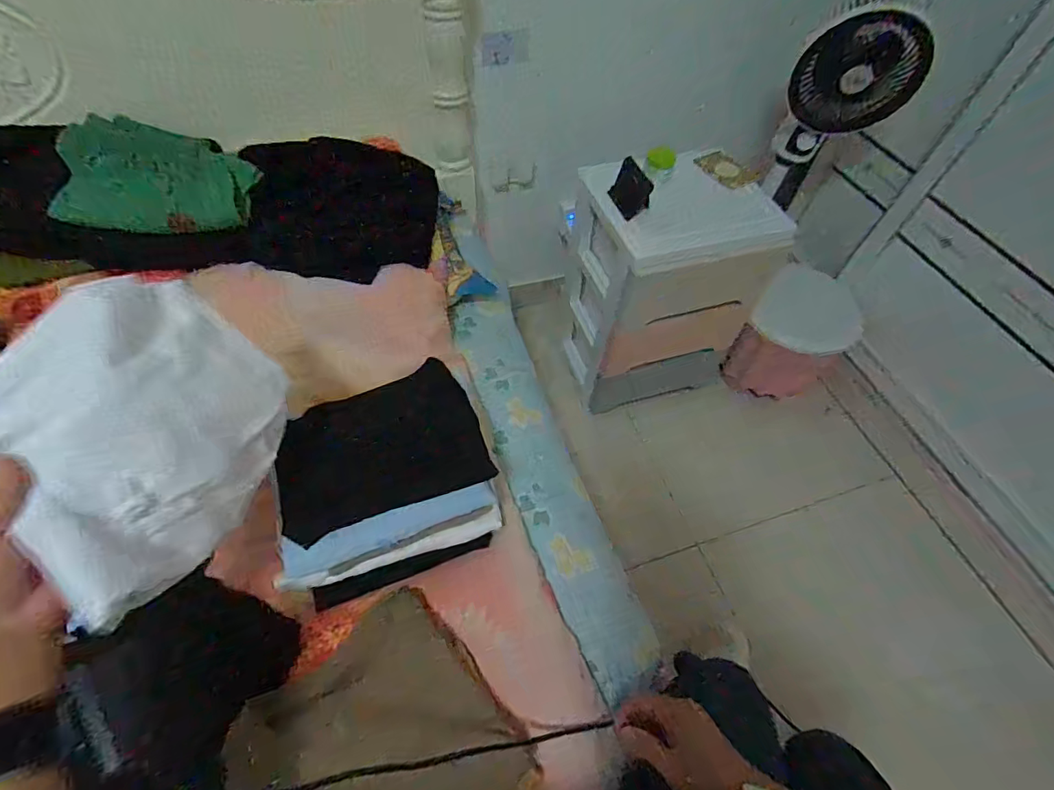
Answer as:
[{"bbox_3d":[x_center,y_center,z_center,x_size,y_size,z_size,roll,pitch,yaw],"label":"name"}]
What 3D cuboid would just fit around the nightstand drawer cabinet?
[{"bbox_3d":[0.320,-0.259,1.184,0.380,0.461,0.285,-8,57,-9],"label":"nightstand drawer cabinet"}]

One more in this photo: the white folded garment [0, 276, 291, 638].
[{"bbox_3d":[-0.304,0.024,0.394,0.045,0.205,0.247,-25,26,28],"label":"white folded garment"}]

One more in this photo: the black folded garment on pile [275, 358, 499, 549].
[{"bbox_3d":[-0.171,0.058,0.573,0.227,0.033,0.167,-21,60,-17],"label":"black folded garment on pile"}]

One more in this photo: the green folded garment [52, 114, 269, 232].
[{"bbox_3d":[-0.553,-0.321,0.747,0.252,0.050,0.160,-3,84,-14],"label":"green folded garment"}]

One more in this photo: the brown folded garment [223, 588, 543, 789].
[{"bbox_3d":[-0.146,0.353,0.475,0.240,0.034,0.233,-35,65,-24],"label":"brown folded garment"}]

